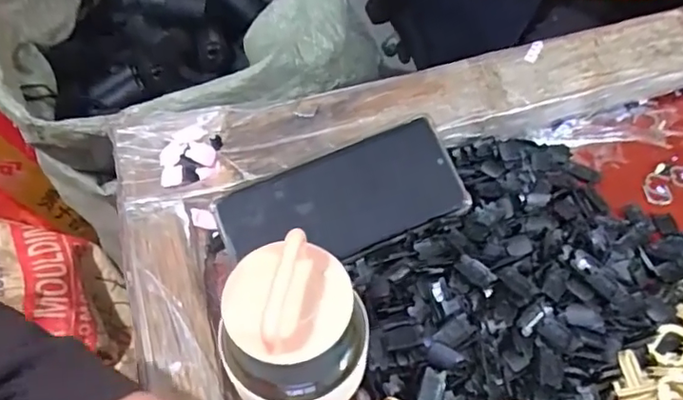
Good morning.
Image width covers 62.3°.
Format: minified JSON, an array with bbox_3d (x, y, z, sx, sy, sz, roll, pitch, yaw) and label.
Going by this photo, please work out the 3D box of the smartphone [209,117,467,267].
[{"bbox_3d":[0.000,0.004,0.390,0.162,0.007,0.075,-23,79,-3],"label":"smartphone"}]

